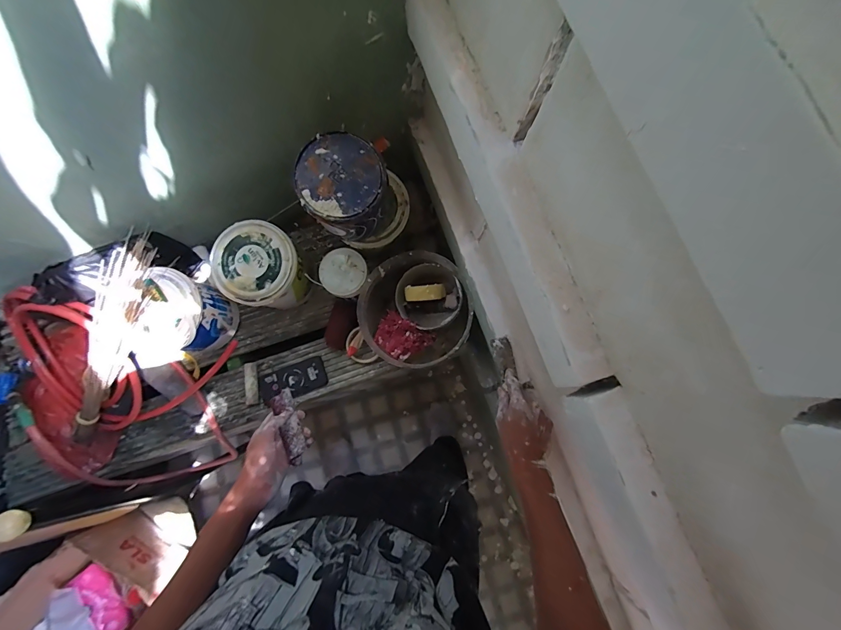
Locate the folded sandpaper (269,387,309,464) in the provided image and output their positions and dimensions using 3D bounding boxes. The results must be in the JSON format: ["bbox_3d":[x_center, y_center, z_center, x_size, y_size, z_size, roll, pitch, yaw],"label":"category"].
[{"bbox_3d":[-0.210,0.178,0.575,0.030,0.022,0.121,-20,72,-4],"label":"folded sandpaper"}]

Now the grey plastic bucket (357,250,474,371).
[{"bbox_3d":[-0.013,-0.002,0.839,0.231,0.204,0.224,0,79,0],"label":"grey plastic bucket"}]

